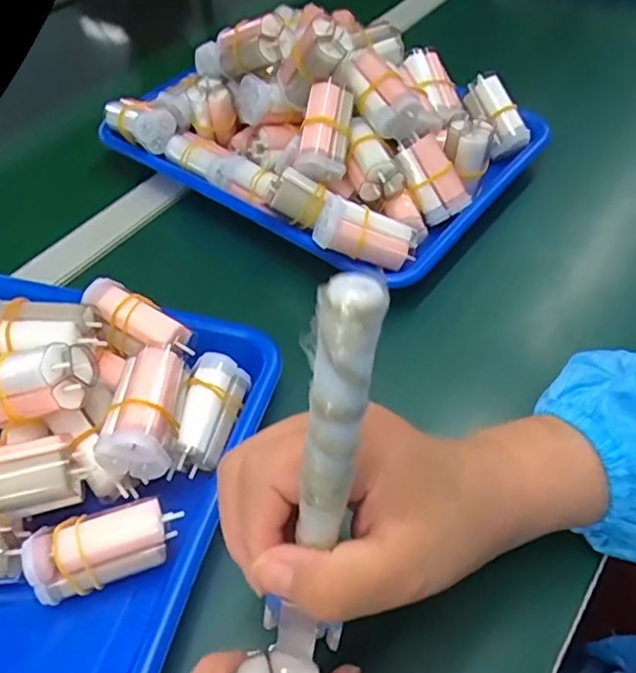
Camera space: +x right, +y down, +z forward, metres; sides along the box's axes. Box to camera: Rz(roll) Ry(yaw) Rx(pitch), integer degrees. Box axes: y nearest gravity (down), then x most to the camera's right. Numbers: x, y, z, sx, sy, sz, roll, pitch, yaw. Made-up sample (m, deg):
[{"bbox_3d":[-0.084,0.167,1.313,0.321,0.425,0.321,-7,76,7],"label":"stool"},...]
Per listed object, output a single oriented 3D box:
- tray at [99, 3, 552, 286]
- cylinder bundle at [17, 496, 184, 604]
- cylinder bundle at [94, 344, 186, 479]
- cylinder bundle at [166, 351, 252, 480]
[{"bbox_3d":[0.002,-0.193,0.493,0.314,0.106,0.240,31,58,26],"label":"tray"},{"bbox_3d":[-0.106,0.103,0.299,0.070,0.022,0.030,-19,51,-12],"label":"cylinder bundle"},{"bbox_3d":[-0.091,0.036,0.319,0.033,0.035,0.068,-2,50,2],"label":"cylinder bundle"},{"bbox_3d":[-0.062,0.044,0.348,0.028,0.027,0.068,9,51,12],"label":"cylinder bundle"}]

